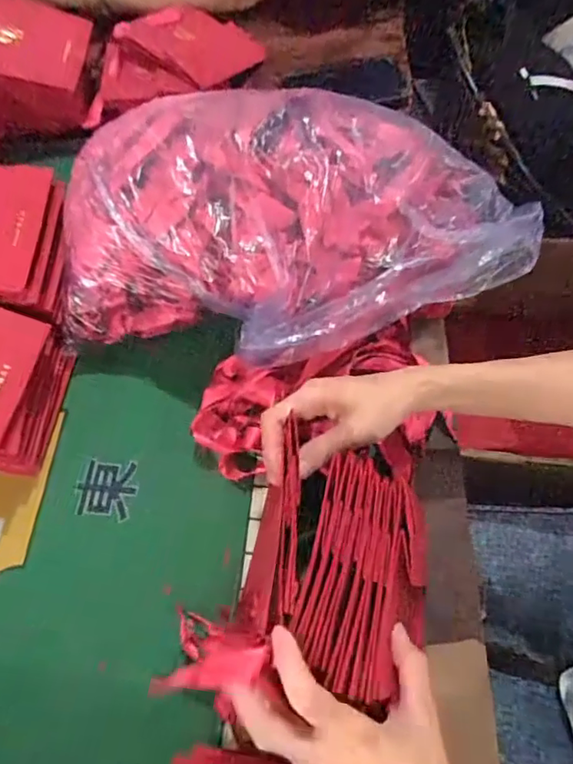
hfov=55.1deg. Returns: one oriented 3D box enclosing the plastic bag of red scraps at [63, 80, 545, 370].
[{"bbox_3d":[0.015,-0.149,0.514,0.450,0.146,0.247,8,66,6],"label":"plastic bag of red scraps"}]

